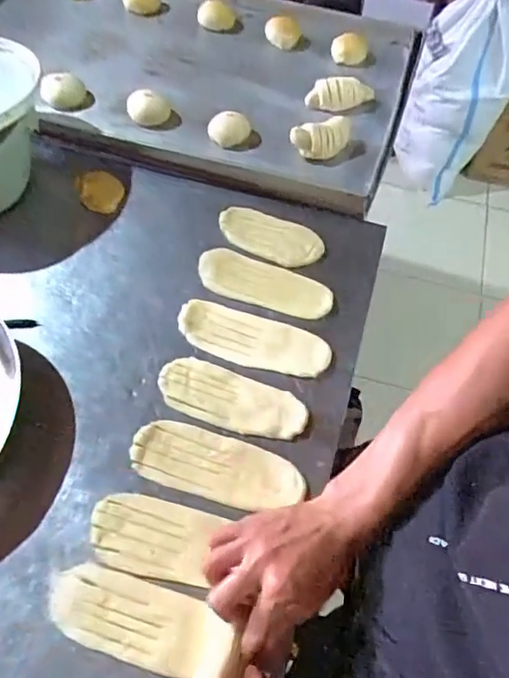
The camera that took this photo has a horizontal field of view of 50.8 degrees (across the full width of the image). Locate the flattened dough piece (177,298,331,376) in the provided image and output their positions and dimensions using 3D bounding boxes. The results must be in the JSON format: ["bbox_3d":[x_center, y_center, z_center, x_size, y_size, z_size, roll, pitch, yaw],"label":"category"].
[{"bbox_3d":[-0.002,0.000,0.593,0.170,0.006,0.062,16,60,8],"label":"flattened dough piece"}]

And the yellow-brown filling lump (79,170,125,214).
[{"bbox_3d":[-0.197,-0.190,0.690,0.053,0.032,0.065,-20,61,-13],"label":"yellow-brown filling lump"}]

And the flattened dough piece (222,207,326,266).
[{"bbox_3d":[0.019,-0.128,0.664,0.132,0.010,0.060,20,60,11],"label":"flattened dough piece"}]

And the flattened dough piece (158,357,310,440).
[{"bbox_3d":[-0.024,0.062,0.558,0.155,0.004,0.060,19,60,10],"label":"flattened dough piece"}]

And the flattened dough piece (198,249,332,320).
[{"bbox_3d":[0.014,-0.067,0.629,0.158,0.016,0.060,19,60,10],"label":"flattened dough piece"}]

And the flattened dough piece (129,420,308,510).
[{"bbox_3d":[-0.036,0.122,0.521,0.167,0.005,0.064,14,59,7],"label":"flattened dough piece"}]

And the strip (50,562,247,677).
[{"bbox_3d":[-0.094,0.240,0.446,0.169,0.021,0.070,17,60,13],"label":"strip"}]

